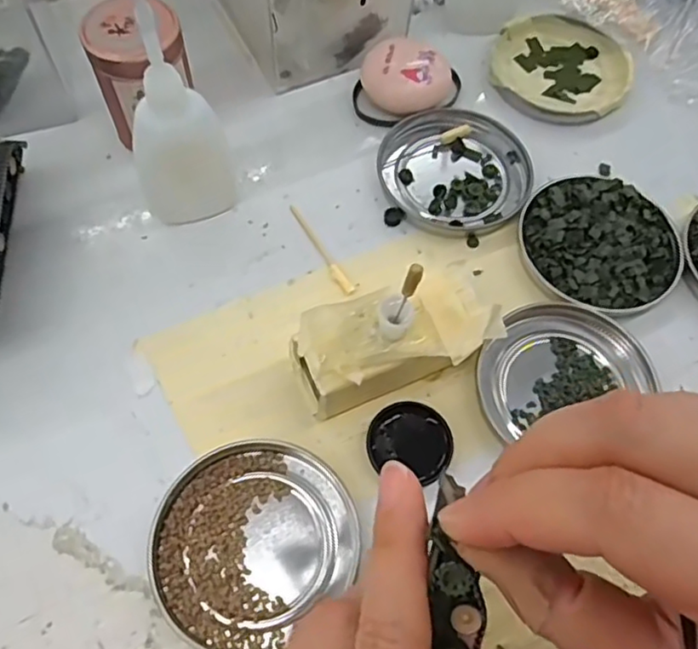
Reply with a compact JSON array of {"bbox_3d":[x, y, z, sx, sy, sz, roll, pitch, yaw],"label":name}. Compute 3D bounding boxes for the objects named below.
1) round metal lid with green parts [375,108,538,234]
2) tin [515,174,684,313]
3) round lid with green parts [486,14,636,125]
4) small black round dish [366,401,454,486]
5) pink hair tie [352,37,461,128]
[{"bbox_3d":[0.056,-0.083,0.339,0.076,0.007,0.074,1,63,-2],"label":"round metal lid with green parts"},{"bbox_3d":[0.124,-0.041,0.316,0.075,0.013,0.075,1,63,-2],"label":"tin"},{"bbox_3d":[0.123,-0.149,0.373,0.076,0.011,0.080,1,63,-2],"label":"round lid with green parts"},{"bbox_3d":[0.026,0.049,0.270,0.035,0.010,0.031,16,63,6],"label":"small black round dish"},{"bbox_3d":[0.032,-0.132,0.352,0.057,0.021,0.044,10,64,2],"label":"pink hair tie"}]

